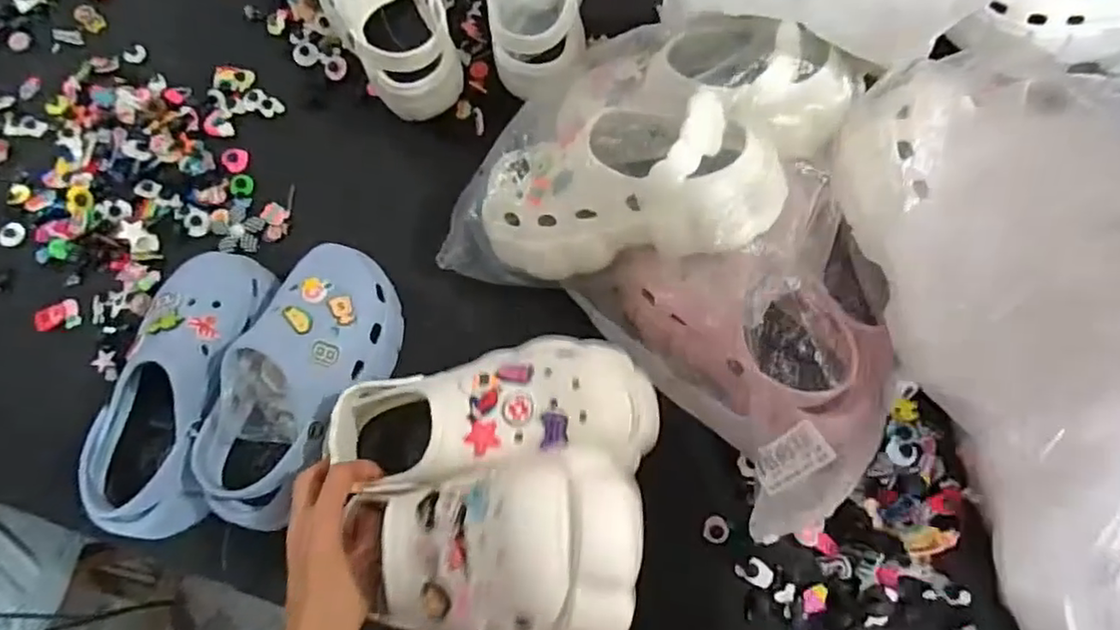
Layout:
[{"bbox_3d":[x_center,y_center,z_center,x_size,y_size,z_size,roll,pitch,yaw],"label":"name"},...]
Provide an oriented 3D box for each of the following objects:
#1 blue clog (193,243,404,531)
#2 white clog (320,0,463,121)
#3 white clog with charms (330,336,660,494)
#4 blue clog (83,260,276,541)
[{"bbox_3d":[-0.224,0.062,0.563,0.103,0.101,0.246,20,74,8],"label":"blue clog"},{"bbox_3d":[-0.185,-0.319,0.689,0.110,0.088,0.241,-31,74,-8],"label":"white clog"},{"bbox_3d":[-0.064,0.076,0.494,0.258,0.092,0.108,-10,71,20],"label":"white clog with charms"},{"bbox_3d":[-0.331,0.065,0.563,0.108,0.090,0.249,17,74,7],"label":"blue clog"}]

